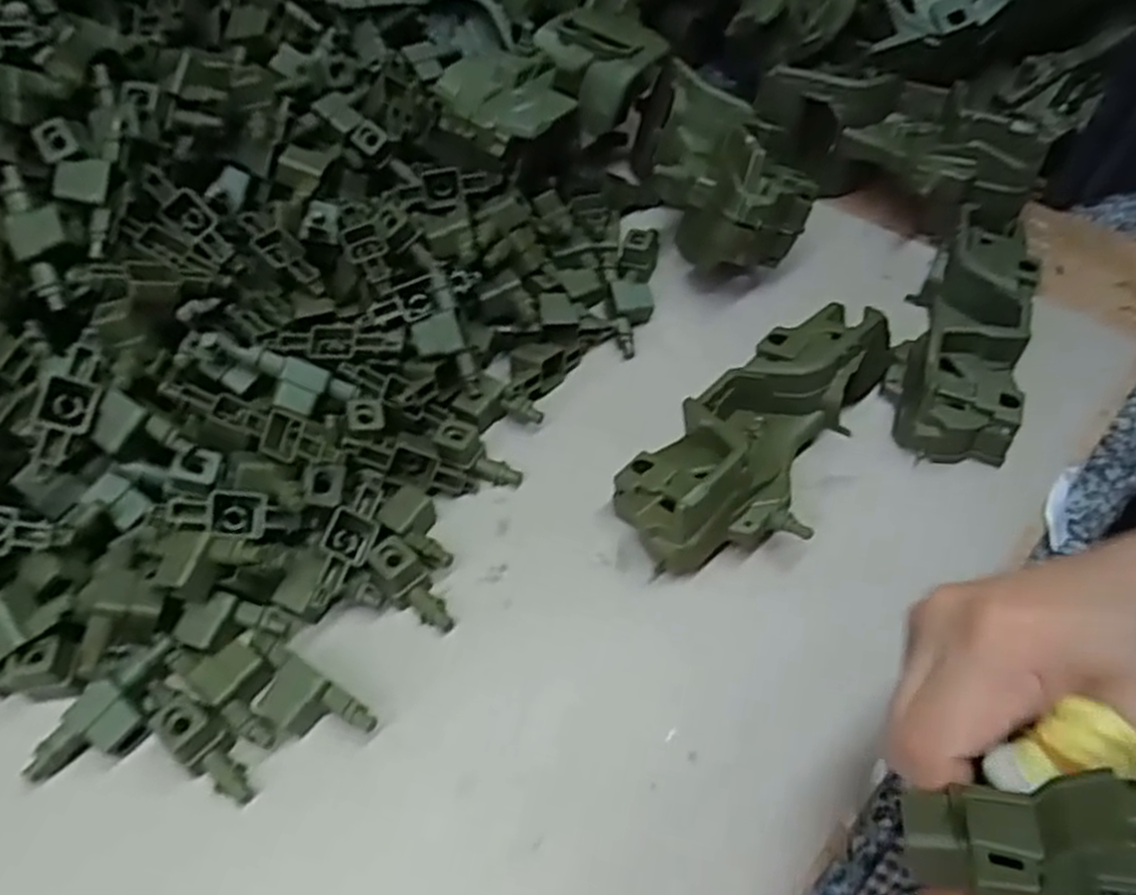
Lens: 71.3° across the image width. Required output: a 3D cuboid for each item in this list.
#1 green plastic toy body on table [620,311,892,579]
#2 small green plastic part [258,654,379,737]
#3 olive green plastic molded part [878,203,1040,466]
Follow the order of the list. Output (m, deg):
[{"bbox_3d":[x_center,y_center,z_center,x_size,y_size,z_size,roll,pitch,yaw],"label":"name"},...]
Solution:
[{"bbox_3d":[0.103,-0.014,0.386,0.075,0.043,0.184,35,60,26],"label":"green plastic toy body on table"},{"bbox_3d":[-0.102,0.105,0.318,0.048,0.013,0.025,29,57,22],"label":"small green plastic part"},{"bbox_3d":[0.220,-0.072,0.435,0.061,0.040,0.187,18,54,15],"label":"olive green plastic molded part"}]

